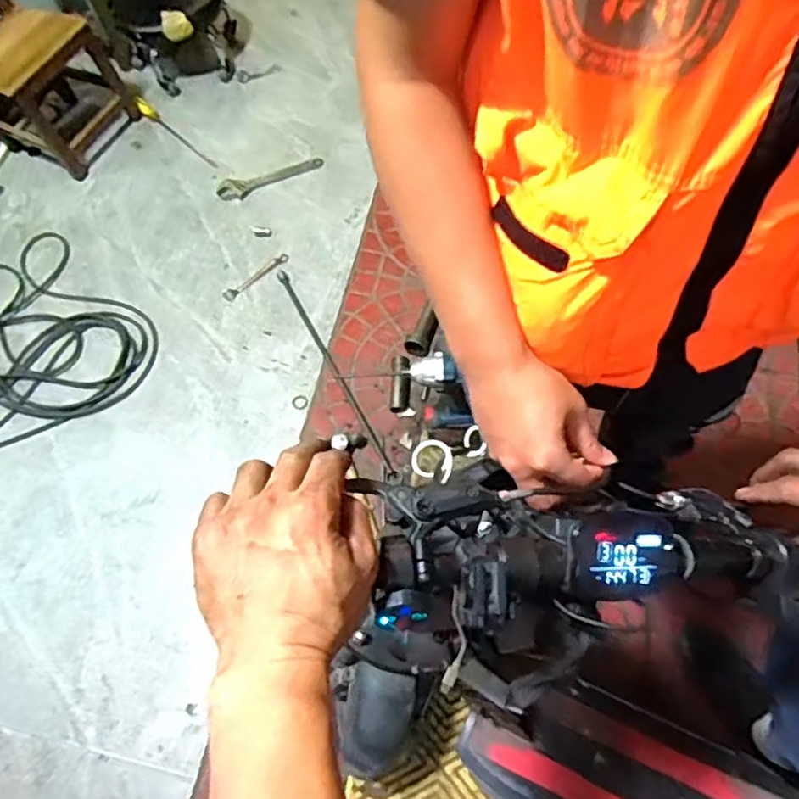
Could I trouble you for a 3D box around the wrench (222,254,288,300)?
[{"bbox_3d":[-0.346,-0.297,1.544,0.184,0.008,0.031,-41,65,-14],"label":"wrench"}]

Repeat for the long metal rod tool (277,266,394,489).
[{"bbox_3d":[-0.149,-0.074,1.419,0.022,0.013,0.587,-28,63,-8],"label":"long metal rod tool"}]

